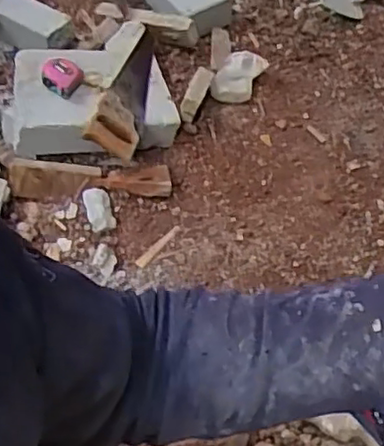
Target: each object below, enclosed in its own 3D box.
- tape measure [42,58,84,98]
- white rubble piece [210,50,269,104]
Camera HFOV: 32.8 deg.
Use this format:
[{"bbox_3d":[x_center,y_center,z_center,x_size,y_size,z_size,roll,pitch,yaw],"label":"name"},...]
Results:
[{"bbox_3d":[-0.234,-0.258,1.157,0.071,0.029,0.057,22,57,12],"label":"tape measure"},{"bbox_3d":[0.094,-0.300,1.337,0.085,0.038,0.130,26,58,15],"label":"white rubble piece"}]

